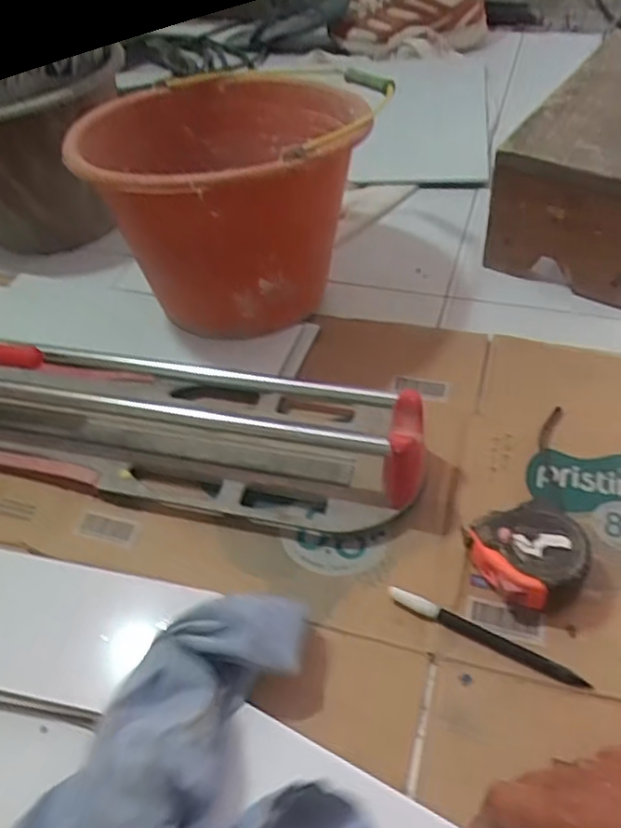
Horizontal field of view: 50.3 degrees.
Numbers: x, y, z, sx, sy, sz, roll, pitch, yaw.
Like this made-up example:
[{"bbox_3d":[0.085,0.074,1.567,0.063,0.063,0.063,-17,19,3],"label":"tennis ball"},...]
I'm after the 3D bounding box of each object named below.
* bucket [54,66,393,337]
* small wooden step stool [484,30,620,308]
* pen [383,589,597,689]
[{"bbox_3d":[-0.076,-0.221,0.702,0.249,0.213,0.287,11,51,15],"label":"bucket"},{"bbox_3d":[0.362,-0.295,0.771,0.165,0.147,0.352,27,57,27],"label":"small wooden step stool"},{"bbox_3d":[0.127,0.161,0.482,0.147,0.009,0.013,21,54,22],"label":"pen"}]

